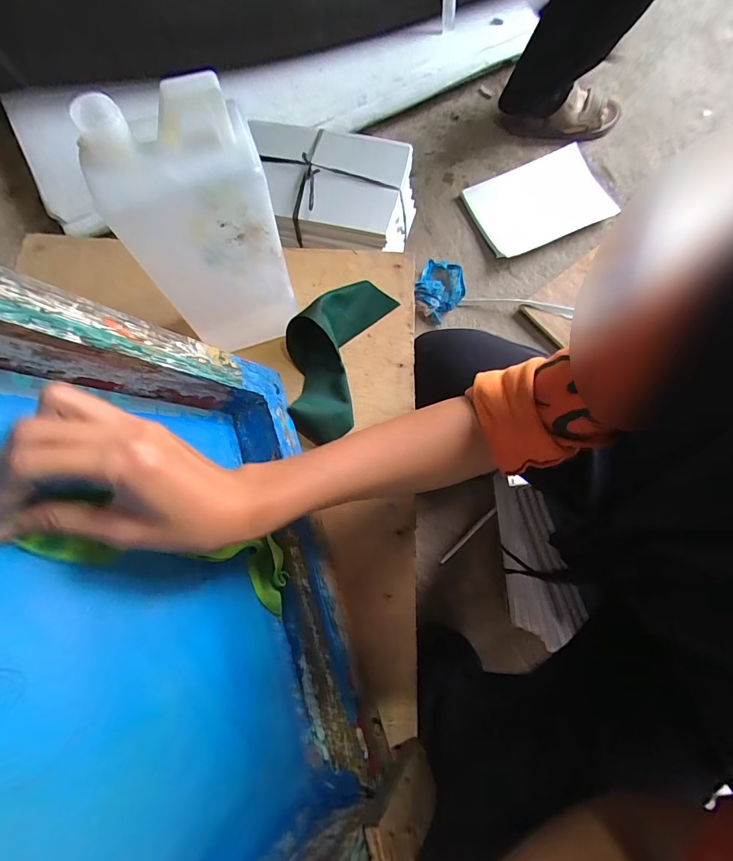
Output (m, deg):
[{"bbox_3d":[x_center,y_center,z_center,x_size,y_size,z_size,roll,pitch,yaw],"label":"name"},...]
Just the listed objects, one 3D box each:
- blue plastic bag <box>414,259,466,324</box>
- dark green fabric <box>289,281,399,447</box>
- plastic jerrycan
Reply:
[{"bbox_3d":[0.155,-0.301,0.835,0.099,0.076,0.159,20,76,4],"label":"blue plastic bag"},{"bbox_3d":[-0.034,-0.079,0.390,0.080,0.044,0.171,18,76,4],"label":"dark green fabric"},{"bbox_3d":[-0.114,-0.137,0.303,0.098,0.201,0.050,-22,77,-6],"label":"plastic jerrycan"}]

